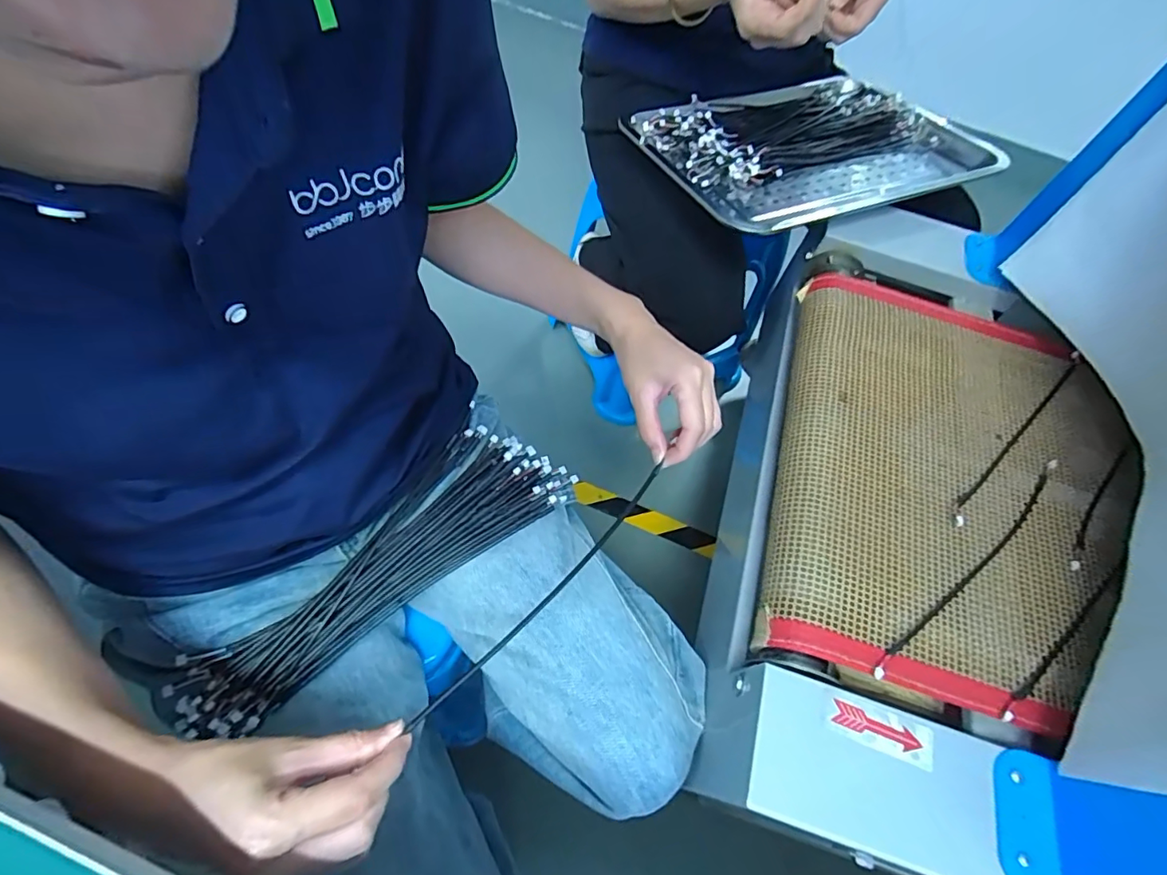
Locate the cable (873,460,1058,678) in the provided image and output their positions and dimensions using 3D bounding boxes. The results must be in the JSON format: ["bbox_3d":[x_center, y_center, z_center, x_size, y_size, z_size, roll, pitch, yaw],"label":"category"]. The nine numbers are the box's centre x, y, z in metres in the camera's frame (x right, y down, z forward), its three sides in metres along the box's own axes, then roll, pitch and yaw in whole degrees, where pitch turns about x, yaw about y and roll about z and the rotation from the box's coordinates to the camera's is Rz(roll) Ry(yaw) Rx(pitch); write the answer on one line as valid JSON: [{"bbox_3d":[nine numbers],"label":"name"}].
[{"bbox_3d":[0.314,0.096,0.425,0.283,0.016,0.017,-34,67,-20],"label":"cable"}]

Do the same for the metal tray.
[{"bbox_3d":[0.276,-0.375,0.684,0.425,0.038,0.302,-20,64,-16],"label":"metal tray"}]

